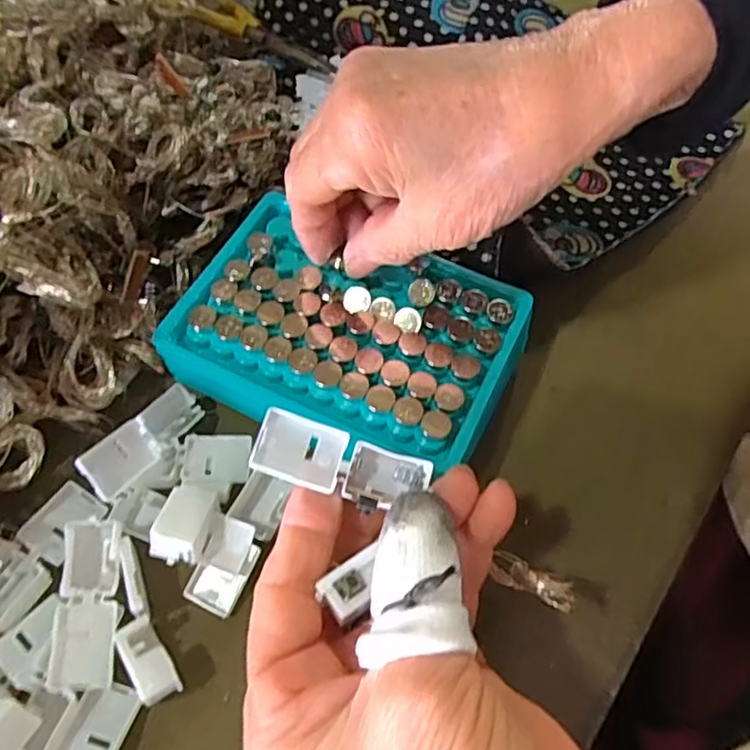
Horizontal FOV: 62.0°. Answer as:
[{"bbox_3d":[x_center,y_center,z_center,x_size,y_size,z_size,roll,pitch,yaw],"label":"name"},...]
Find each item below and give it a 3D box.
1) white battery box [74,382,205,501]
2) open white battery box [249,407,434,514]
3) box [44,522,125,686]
[{"bbox_3d":[-0.091,0.025,0.245,0.019,0.011,0.057,58,35,-15],"label":"white battery box"},{"bbox_3d":[-0.011,0.028,0.196,0.054,0.012,0.021,18,59,-9],"label":"open white battery box"},{"bbox_3d":[-0.101,0.079,0.222,0.023,0.012,0.057,-6,60,-6],"label":"box"}]

